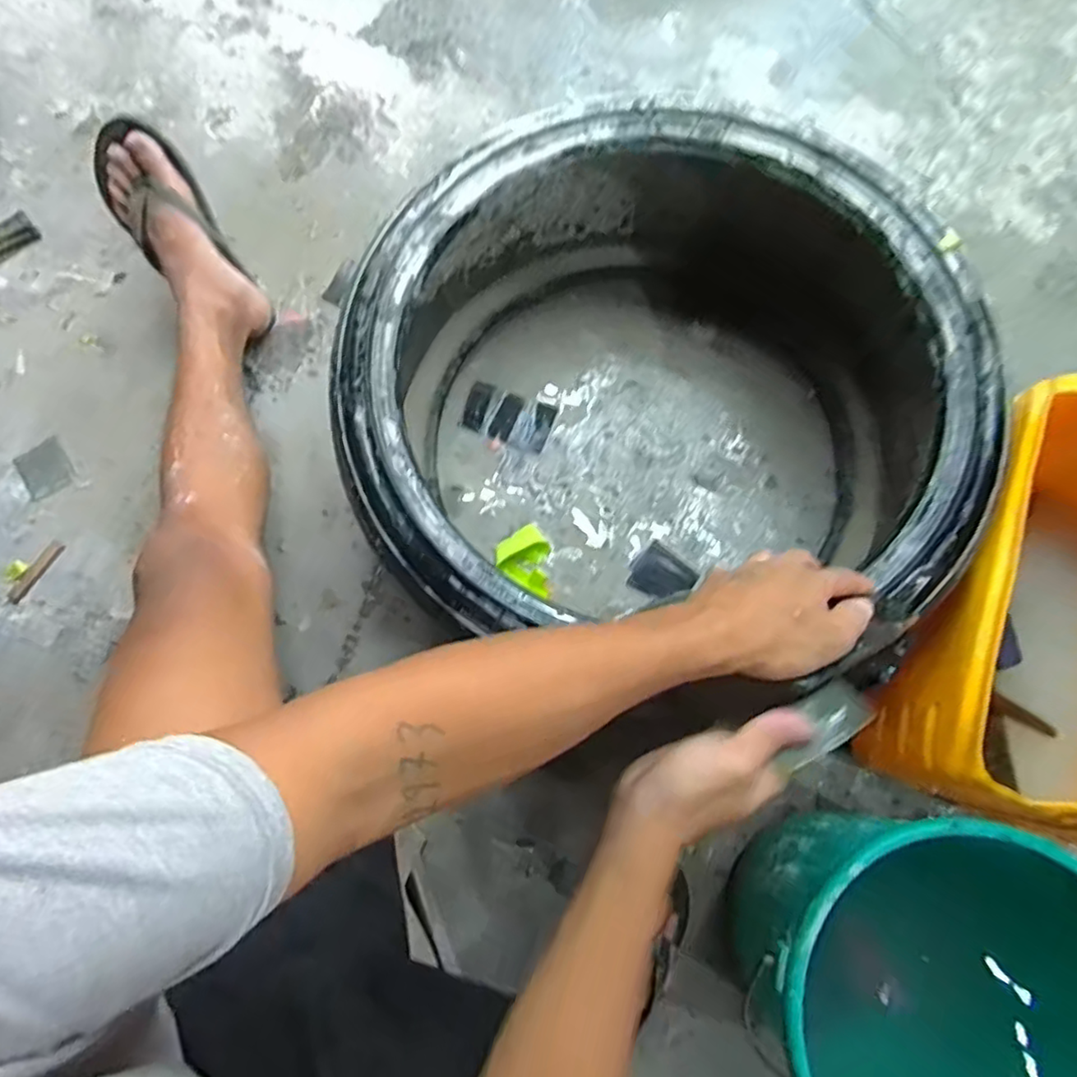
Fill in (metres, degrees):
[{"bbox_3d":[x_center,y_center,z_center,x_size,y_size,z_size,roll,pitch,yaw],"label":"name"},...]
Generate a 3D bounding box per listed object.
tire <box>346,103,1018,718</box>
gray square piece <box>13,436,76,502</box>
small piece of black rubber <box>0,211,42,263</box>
[{"bbox_3d":[0.126,-0.170,0.707,0.592,0.262,0.597,6,76,2],"label":"tire"},{"bbox_3d":[-0.648,-0.092,0.836,0.063,0.004,0.072,-33,78,-7],"label":"gray square piece"},{"bbox_3d":[-0.758,-0.432,0.914,0.073,0.005,0.062,-36,78,-8],"label":"small piece of black rubber"}]

